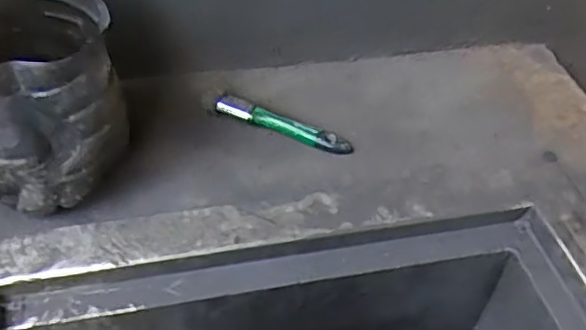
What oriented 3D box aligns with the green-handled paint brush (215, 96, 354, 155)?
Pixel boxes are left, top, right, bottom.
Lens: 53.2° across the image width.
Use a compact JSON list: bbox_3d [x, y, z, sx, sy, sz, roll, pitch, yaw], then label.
[{"bbox_3d":[-0.009,-0.041,0.591,0.141,0.022,0.020,17,49,12],"label":"green-handled paint brush"}]

